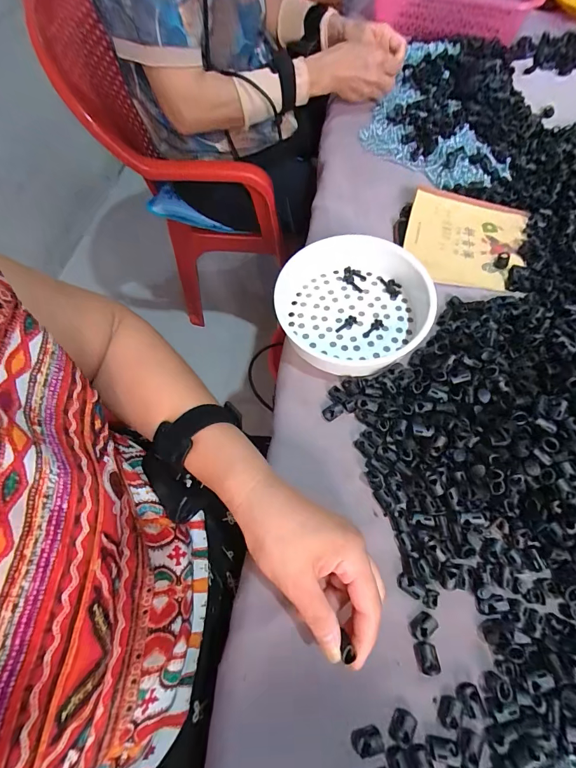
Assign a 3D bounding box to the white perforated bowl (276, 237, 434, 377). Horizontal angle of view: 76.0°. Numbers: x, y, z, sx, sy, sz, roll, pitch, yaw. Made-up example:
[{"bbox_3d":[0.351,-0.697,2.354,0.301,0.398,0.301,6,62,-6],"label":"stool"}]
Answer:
[{"bbox_3d":[0.071,-0.091,0.408,0.158,0.045,0.154,-1,65,3],"label":"white perforated bowl"}]

